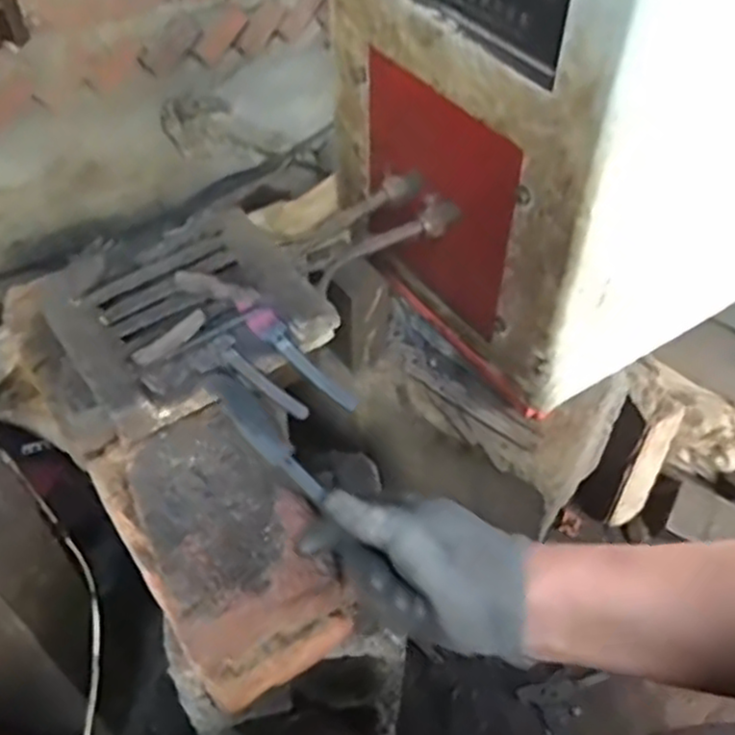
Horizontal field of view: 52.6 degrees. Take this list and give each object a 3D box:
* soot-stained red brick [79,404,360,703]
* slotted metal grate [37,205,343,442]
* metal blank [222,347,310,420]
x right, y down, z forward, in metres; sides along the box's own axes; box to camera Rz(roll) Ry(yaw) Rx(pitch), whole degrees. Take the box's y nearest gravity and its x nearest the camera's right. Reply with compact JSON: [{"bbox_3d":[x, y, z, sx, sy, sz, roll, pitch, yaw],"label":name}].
[{"bbox_3d":[-0.105,0.131,0.541,0.114,0.085,0.188,-29,54,-23],"label":"soot-stained red brick"},{"bbox_3d":[-0.135,-0.041,0.564,0.185,0.050,0.182,-32,55,-25],"label":"slotted metal grate"},{"bbox_3d":[-0.074,0.011,0.526,0.014,0.007,0.085,-36,57,-28],"label":"metal blank"}]

